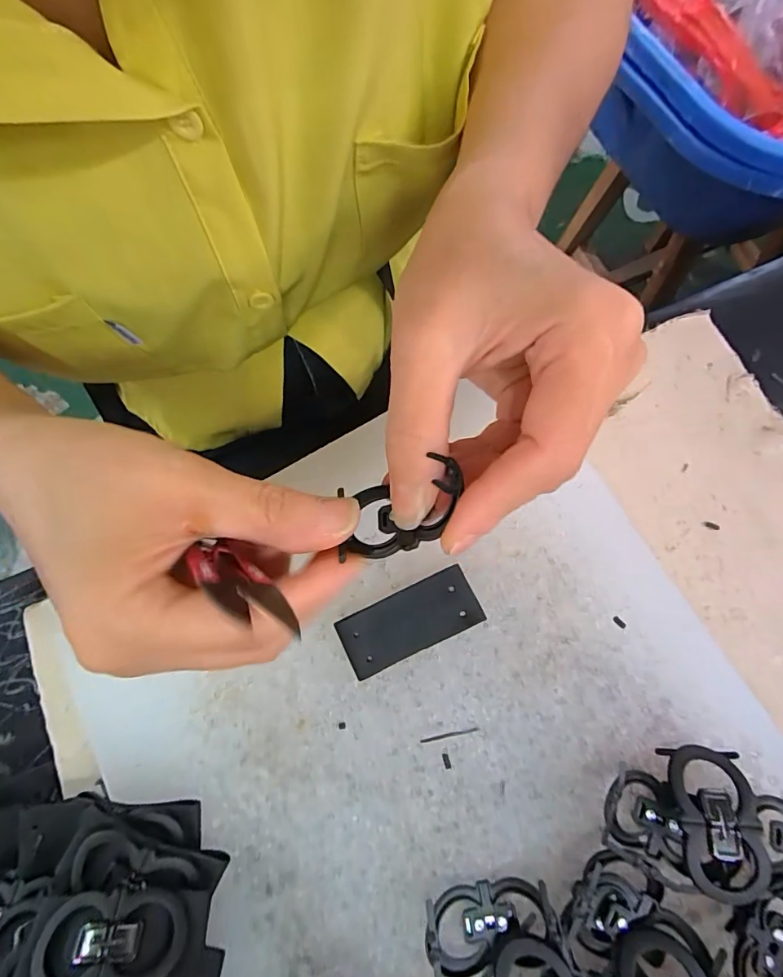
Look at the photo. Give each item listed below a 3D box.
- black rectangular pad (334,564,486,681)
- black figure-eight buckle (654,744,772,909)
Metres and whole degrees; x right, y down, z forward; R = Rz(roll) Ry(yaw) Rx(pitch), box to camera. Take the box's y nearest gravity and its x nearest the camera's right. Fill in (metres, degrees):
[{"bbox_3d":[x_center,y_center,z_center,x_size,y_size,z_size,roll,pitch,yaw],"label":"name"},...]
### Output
[{"bbox_3d":[0.008,0.057,0.202,0.059,0.004,0.027,-25,74,-2],"label":"black rectangular pad"},{"bbox_3d":[0.119,0.124,0.171,0.026,0.018,0.048,-1,75,5],"label":"black figure-eight buckle"}]

